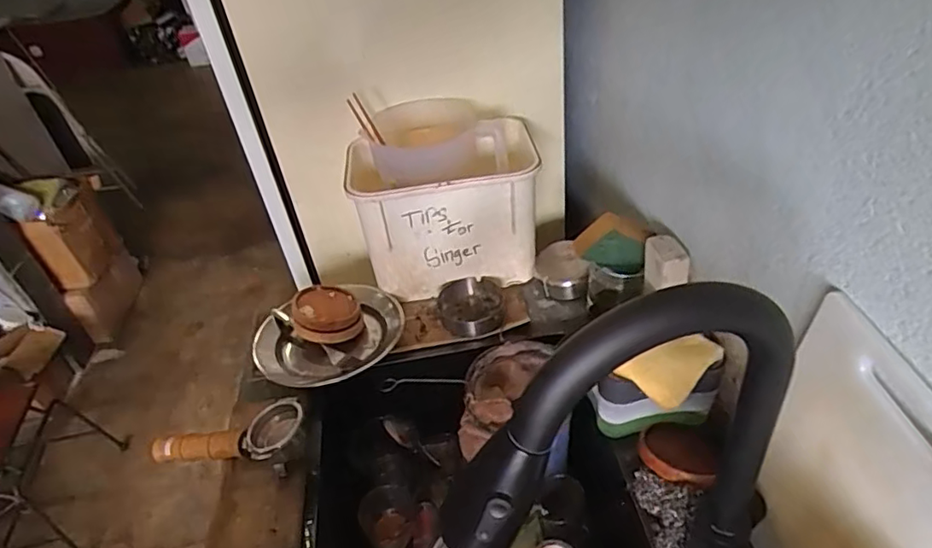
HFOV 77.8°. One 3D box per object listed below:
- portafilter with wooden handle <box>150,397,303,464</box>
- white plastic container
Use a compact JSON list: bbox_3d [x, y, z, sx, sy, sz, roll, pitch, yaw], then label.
[{"bbox_3d":[-0.296,0.209,0.698,0.231,0.037,0.066,-18,36,20],"label":"portafilter with wooden handle"},{"bbox_3d":[-0.023,-0.110,0.907,0.276,0.229,0.174,-10,40,-3],"label":"white plastic container"}]

